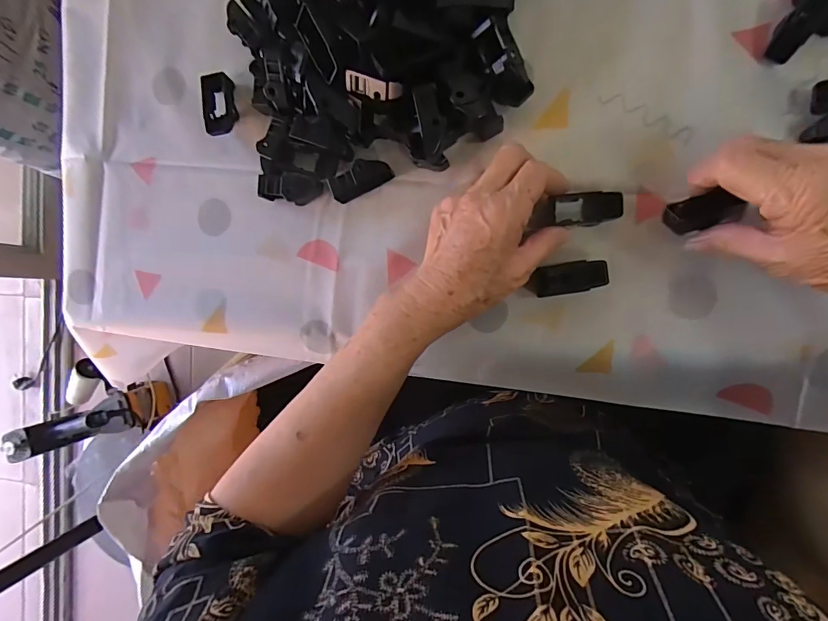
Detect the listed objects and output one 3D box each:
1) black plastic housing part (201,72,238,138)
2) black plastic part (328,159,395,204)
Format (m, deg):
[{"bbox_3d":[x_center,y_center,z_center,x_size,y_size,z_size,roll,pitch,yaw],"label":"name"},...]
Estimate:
[{"bbox_3d":[-0.164,-0.174,0.367,0.023,0.014,0.051,-6,92,9],"label":"black plastic housing part"},{"bbox_3d":[-0.042,-0.105,0.345,0.048,0.020,0.024,-29,88,9],"label":"black plastic part"}]

